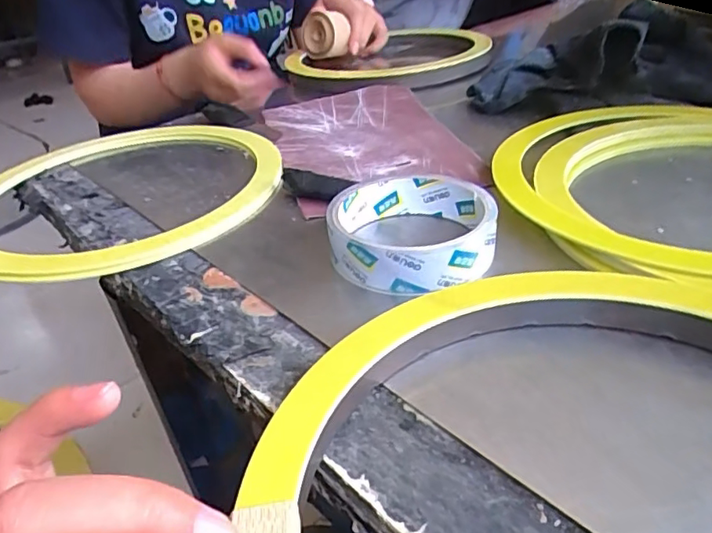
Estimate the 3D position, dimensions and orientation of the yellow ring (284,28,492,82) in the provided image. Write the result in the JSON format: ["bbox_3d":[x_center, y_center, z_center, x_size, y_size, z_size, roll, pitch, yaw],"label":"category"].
[{"bbox_3d":[0.040,-0.233,0.629,0.215,0.022,0.187,-25,38,-26],"label":"yellow ring"}]

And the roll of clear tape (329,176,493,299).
[{"bbox_3d":[0.031,-0.020,0.301,0.083,0.025,0.086,-4,33,3],"label":"roll of clear tape"}]

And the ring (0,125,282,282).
[{"bbox_3d":[-0.164,-0.060,0.401,0.223,0.016,0.216,-25,38,-26],"label":"ring"}]

